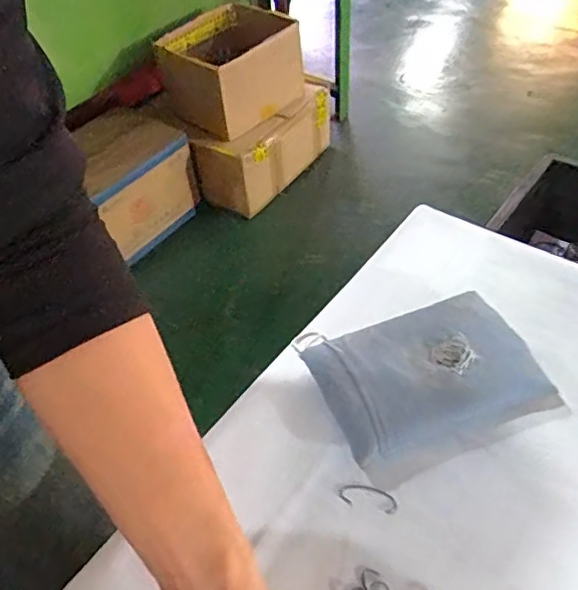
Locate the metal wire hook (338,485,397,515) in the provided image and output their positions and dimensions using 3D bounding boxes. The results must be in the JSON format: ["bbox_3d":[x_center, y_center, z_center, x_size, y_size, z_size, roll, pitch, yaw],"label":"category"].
[{"bbox_3d":[0.056,0.143,0.412,0.041,0.004,0.015,8,48,15],"label":"metal wire hook"}]

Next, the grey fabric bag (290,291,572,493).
[{"bbox_3d":[0.105,0.058,0.465,0.161,0.038,0.141,-19,47,-11],"label":"grey fabric bag"}]

